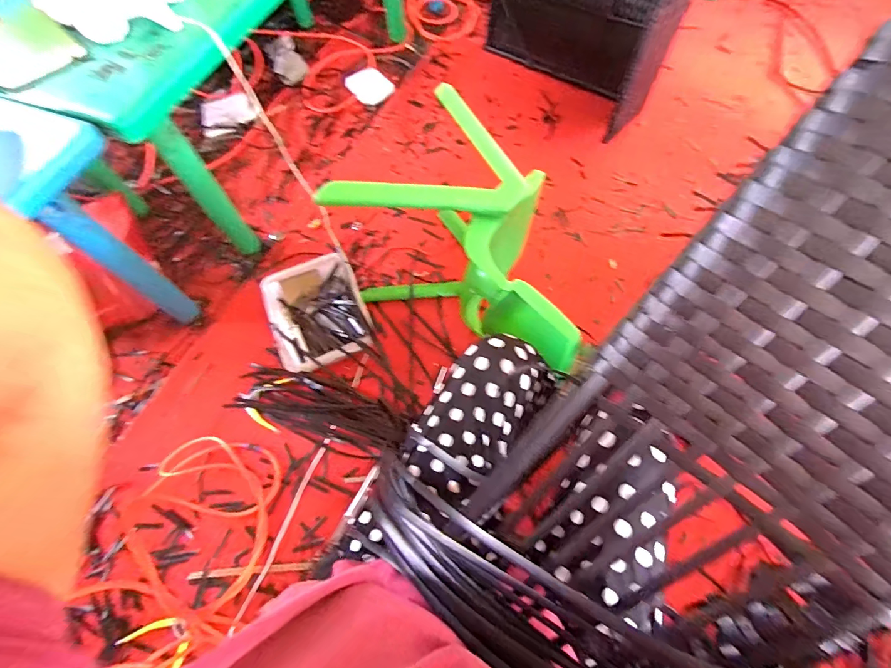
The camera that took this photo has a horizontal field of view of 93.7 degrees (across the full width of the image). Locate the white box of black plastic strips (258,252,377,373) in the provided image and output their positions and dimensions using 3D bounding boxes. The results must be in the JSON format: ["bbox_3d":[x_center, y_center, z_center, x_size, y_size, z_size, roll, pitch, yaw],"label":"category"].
[{"bbox_3d":[-0.308,-0.050,1.019,0.214,0.072,0.279,-22,64,-7],"label":"white box of black plastic strips"}]

